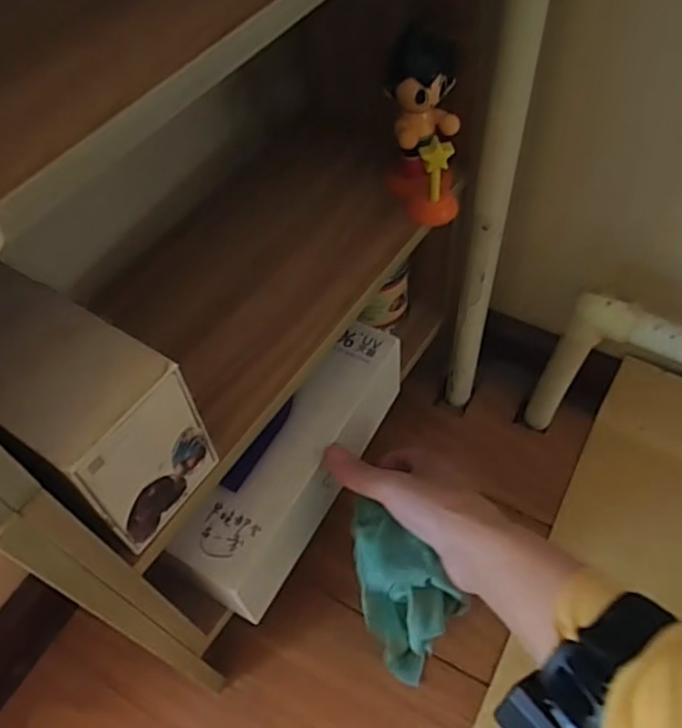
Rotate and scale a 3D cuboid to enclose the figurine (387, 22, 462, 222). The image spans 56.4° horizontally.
[{"bbox_3d":[0.052,-0.147,0.399,0.044,0.102,0.056,0,52,1],"label":"figurine"}]

